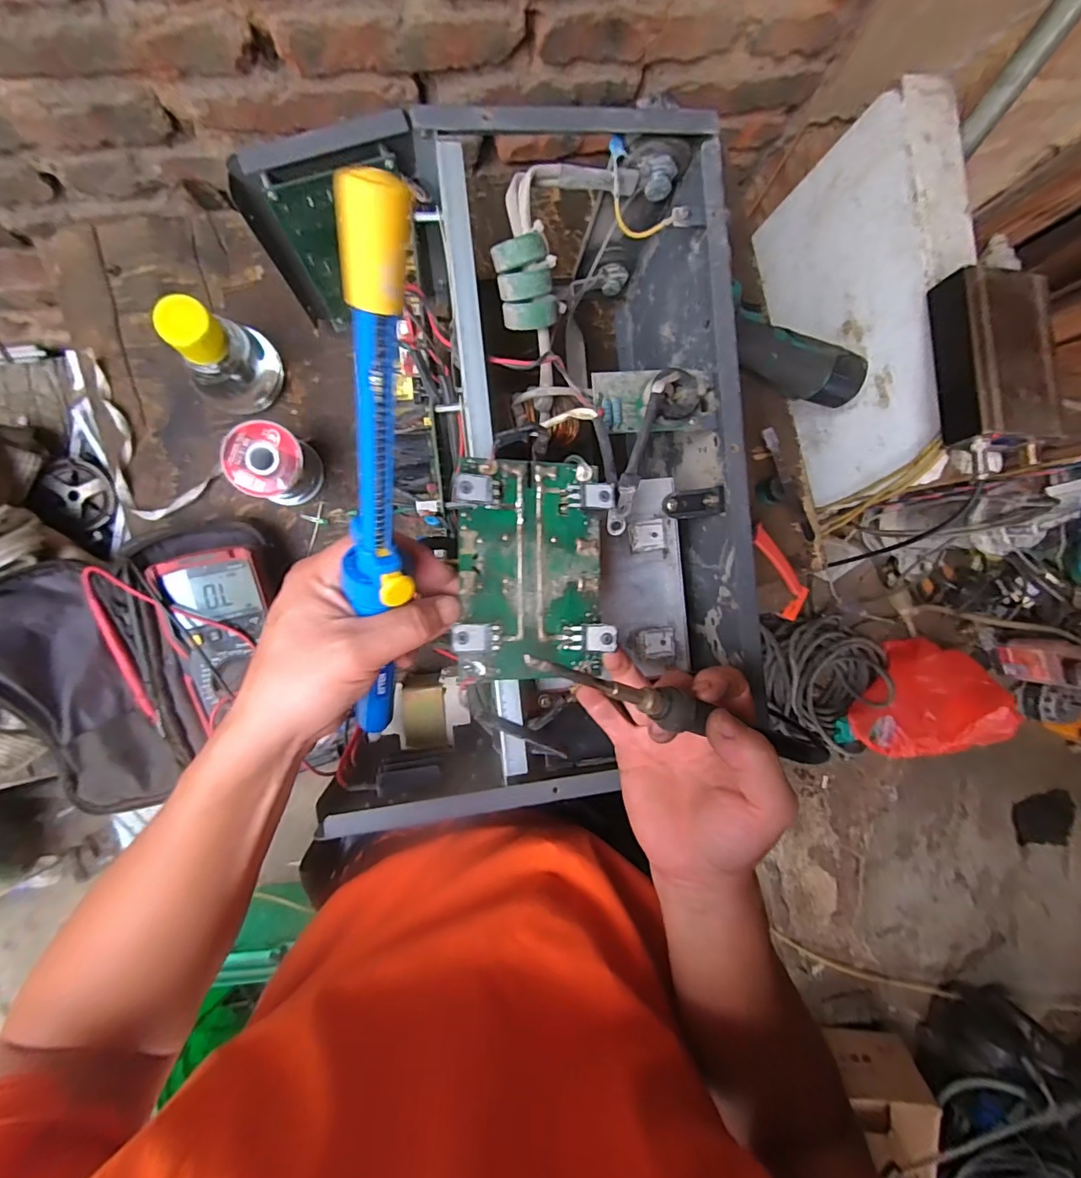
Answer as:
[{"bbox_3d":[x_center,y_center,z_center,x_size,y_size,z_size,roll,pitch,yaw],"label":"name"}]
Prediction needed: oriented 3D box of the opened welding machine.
[{"bbox_3d":[-0.011,-0.093,0.396,0.277,0.240,0.453,-5,92,-9],"label":"opened welding machine"}]

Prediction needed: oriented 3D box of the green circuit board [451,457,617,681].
[{"bbox_3d":[-0.003,-0.011,0.289,0.085,0.025,0.125,3,91,-9],"label":"green circuit board"}]

